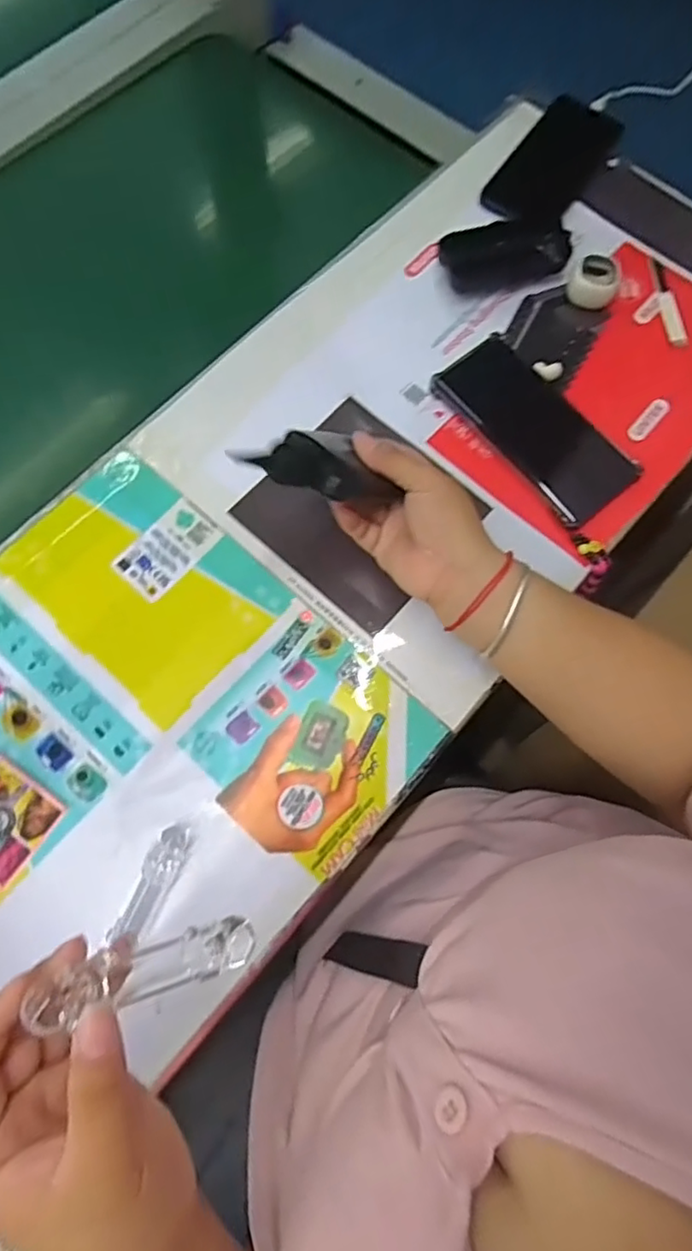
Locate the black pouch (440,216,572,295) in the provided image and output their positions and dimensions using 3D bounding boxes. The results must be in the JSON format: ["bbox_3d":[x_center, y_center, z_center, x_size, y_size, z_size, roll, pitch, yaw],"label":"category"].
[{"bbox_3d":[0.136,-0.318,0.528,0.107,0.021,0.056,-18,75,-6],"label":"black pouch"}]

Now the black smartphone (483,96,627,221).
[{"bbox_3d":[0.192,-0.425,0.564,0.071,0.007,0.164,34,76,8],"label":"black smartphone"}]

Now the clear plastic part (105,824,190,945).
[{"bbox_3d":[-0.120,0.160,0.387,0.018,0.017,0.073,25,75,6],"label":"clear plastic part"}]

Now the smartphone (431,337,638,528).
[{"bbox_3d":[0.148,-0.156,0.485,0.073,0.014,0.160,-38,78,-11],"label":"smartphone"}]

